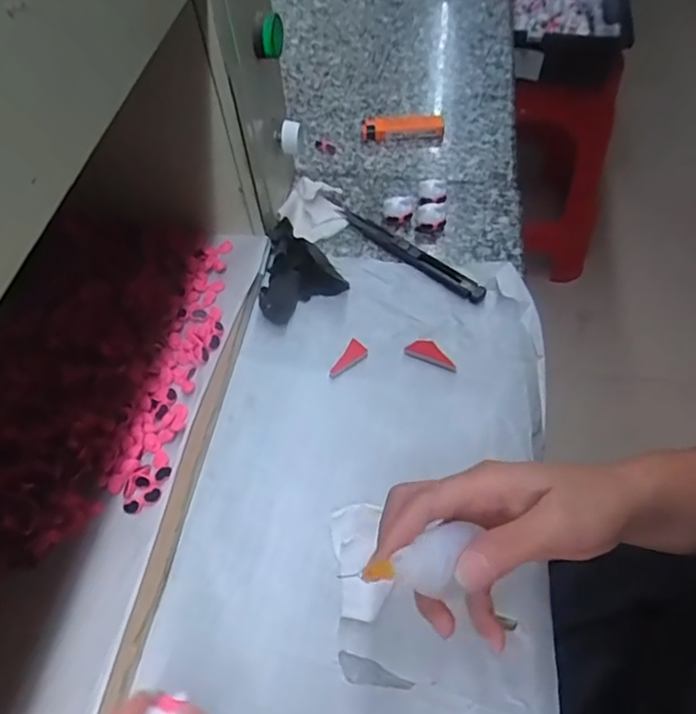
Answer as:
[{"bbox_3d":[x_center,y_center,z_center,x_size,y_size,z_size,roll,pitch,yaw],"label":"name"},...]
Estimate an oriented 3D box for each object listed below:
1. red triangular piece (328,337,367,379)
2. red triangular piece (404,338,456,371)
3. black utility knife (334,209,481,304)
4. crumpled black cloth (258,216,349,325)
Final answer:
[{"bbox_3d":[0.000,0.003,0.409,0.014,0.007,0.033,29,61,17],"label":"red triangular piece"},{"bbox_3d":[0.061,-0.003,0.408,0.038,0.004,0.017,26,60,16],"label":"red triangular piece"},{"bbox_3d":[0.047,-0.086,0.463,0.147,0.009,0.018,38,64,22],"label":"black utility knife"},{"bbox_3d":[-0.045,-0.072,0.438,0.062,0.037,0.074,-20,59,-13],"label":"crumpled black cloth"}]

